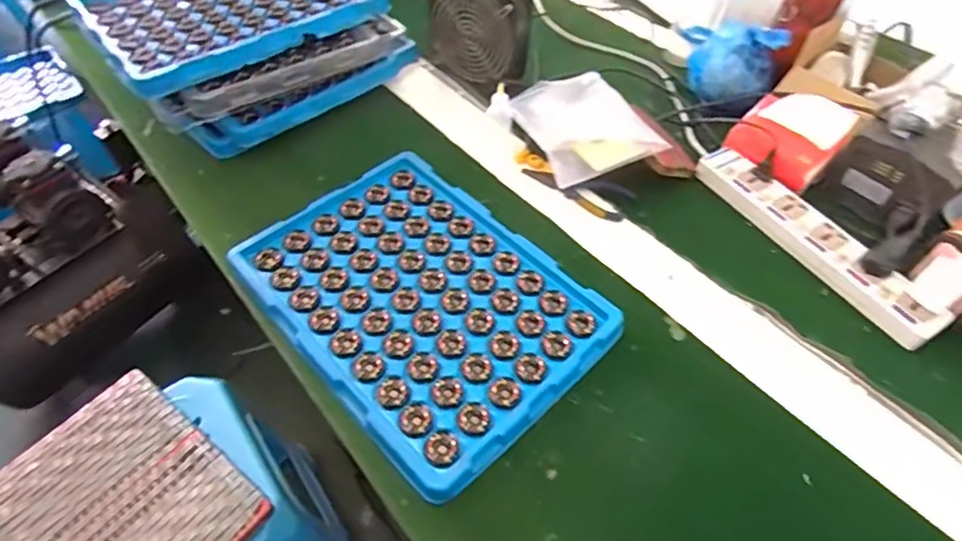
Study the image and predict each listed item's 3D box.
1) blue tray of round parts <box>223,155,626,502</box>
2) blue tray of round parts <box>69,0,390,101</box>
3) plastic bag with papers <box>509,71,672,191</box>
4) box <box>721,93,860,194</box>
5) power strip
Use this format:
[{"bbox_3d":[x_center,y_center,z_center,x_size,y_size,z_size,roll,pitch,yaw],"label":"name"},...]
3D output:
[{"bbox_3d":[-0.066,0.027,0.617,0.272,0.028,0.371,-35,60,-26],"label":"blue tray of round parts"},{"bbox_3d":[-0.371,-0.395,0.808,0.366,0.033,0.295,-32,59,-24],"label":"blue tray of round parts"},{"bbox_3d":[0.144,-0.194,0.730,0.170,0.032,0.181,-18,54,-15],"label":"plastic bag with papers"},{"bbox_3d":[0.398,-0.178,0.715,0.125,0.087,0.097,38,60,25],"label":"box"},{"bbox_3d":[0.396,-0.041,0.667,0.070,0.028,0.323,-26,57,-21],"label":"power strip"}]

